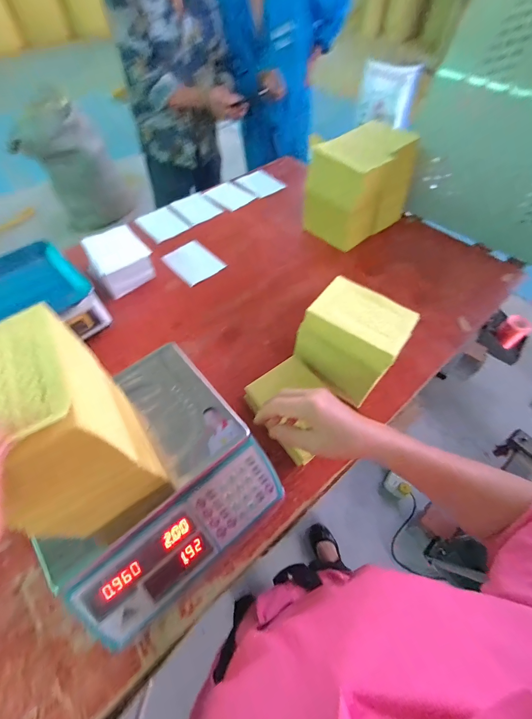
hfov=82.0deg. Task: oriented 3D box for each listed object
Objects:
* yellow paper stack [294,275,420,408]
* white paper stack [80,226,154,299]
[{"bbox_3d":[0.158,-0.032,0.577,0.161,0.157,0.145,28,62,16],"label":"yellow paper stack"},{"bbox_3d":[-0.357,-0.241,0.756,0.126,0.080,0.152,-32,64,-19],"label":"white paper stack"}]

